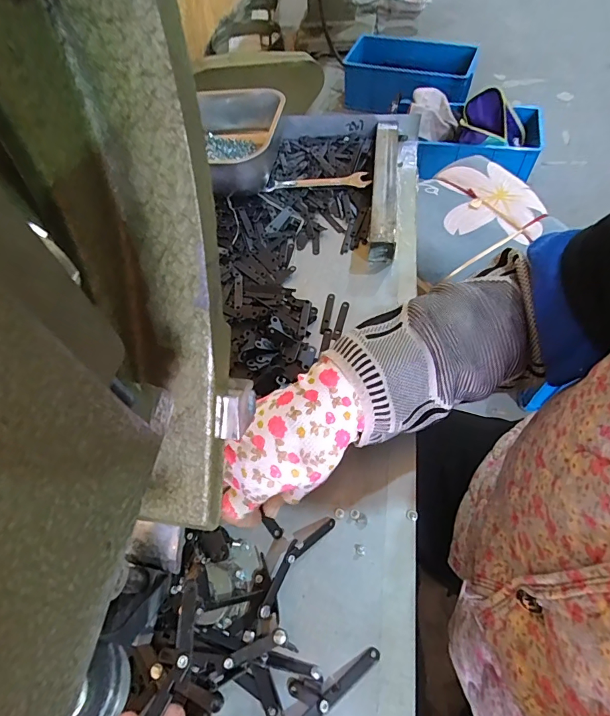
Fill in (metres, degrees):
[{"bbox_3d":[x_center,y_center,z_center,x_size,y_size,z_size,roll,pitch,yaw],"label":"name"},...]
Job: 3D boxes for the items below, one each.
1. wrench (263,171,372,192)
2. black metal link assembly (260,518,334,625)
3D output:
[{"bbox_3d":[0.016,-0.237,0.557,0.137,0.013,0.025,2,59,5],"label":"wrench"},{"bbox_3d":[-0.006,0.153,0.313,0.008,0.027,0.083,-9,36,53],"label":"black metal link assembly"}]

